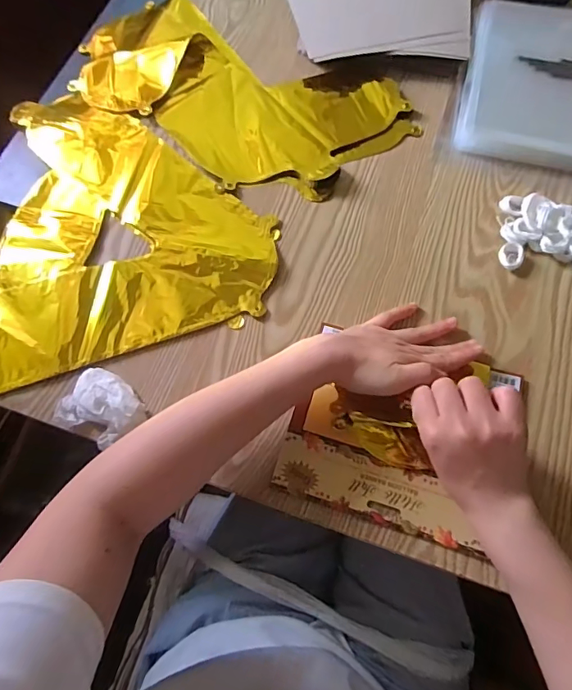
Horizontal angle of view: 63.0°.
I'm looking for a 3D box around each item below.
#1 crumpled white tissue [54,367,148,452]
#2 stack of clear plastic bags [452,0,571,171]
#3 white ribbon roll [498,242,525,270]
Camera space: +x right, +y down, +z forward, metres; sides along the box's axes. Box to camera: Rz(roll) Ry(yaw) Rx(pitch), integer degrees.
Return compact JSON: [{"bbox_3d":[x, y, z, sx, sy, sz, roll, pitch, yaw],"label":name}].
[{"bbox_3d":[-0.166,0.056,0.419,0.071,0.017,0.059,31,73,13],"label":"crumpled white tissue"},{"bbox_3d":[0.319,-0.306,0.541,0.212,0.031,0.233,13,70,7],"label":"stack of clear plastic bags"},{"bbox_3d":[0.226,-0.090,0.469,0.023,0.010,0.027,32,73,13],"label":"white ribbon roll"}]

